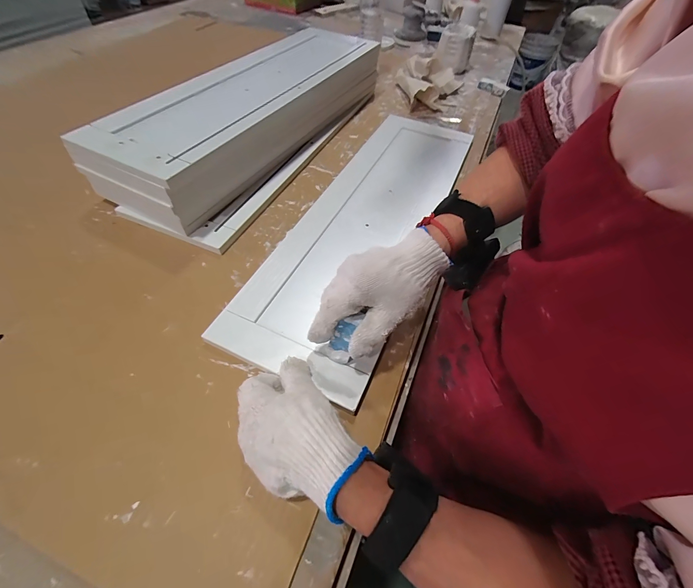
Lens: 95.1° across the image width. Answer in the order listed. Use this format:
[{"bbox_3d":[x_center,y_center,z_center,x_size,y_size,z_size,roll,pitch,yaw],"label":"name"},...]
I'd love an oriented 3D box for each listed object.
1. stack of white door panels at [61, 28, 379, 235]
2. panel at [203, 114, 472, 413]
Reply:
[{"bbox_3d":[-0.152,-0.325,0.563,0.180,0.099,0.565,26,57,15],"label":"stack of white door panels"},{"bbox_3d":[0.045,-0.130,0.491,0.210,0.020,0.595,24,56,14],"label":"panel"}]

